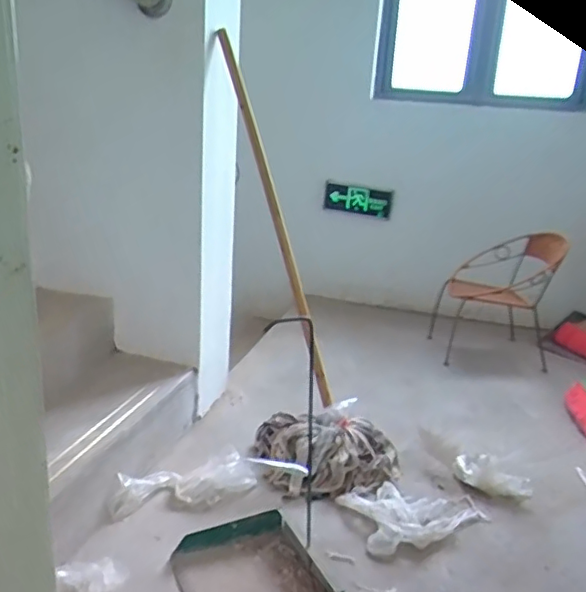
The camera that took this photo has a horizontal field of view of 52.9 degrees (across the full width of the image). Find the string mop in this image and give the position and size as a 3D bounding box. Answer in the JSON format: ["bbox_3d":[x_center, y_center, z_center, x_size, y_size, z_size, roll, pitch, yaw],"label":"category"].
[{"bbox_3d":[-0.061,-0.070,1.597,0.320,1.225,0.329,-14,1,37],"label":"string mop"}]

